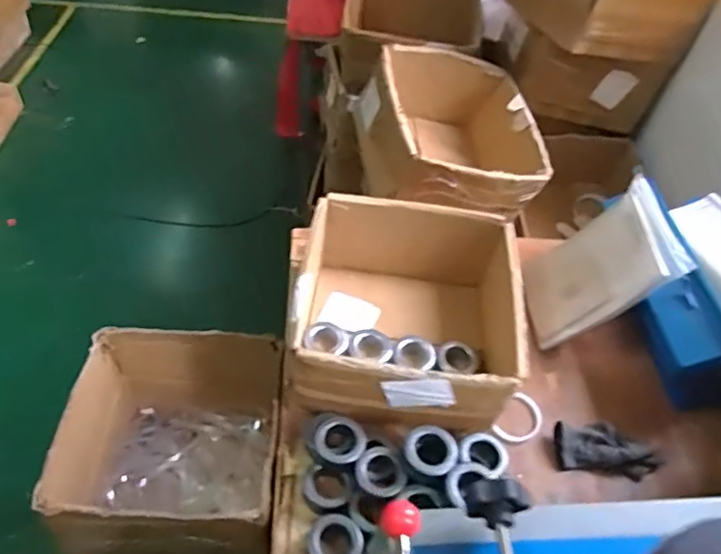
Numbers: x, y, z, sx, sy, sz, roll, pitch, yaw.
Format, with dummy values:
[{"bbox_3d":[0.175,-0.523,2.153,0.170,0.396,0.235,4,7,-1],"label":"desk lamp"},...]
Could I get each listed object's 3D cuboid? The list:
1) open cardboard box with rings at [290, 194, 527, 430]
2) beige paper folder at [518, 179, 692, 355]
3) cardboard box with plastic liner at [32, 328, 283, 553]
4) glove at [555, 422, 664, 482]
[{"bbox_3d":[0.072,0.062,0.927,0.369,0.185,0.352,3,48,-4],"label":"open cardboard box with rings"},{"bbox_3d":[0.389,-0.015,0.964,0.030,0.271,0.179,20,45,-36],"label":"beige paper folder"},{"bbox_3d":[-0.294,0.302,0.964,0.306,0.294,0.316,3,48,-4],"label":"cardboard box with plastic liner"},{"bbox_3d":[0.373,0.260,0.880,0.147,0.036,0.081,3,48,-4],"label":"glove"}]

